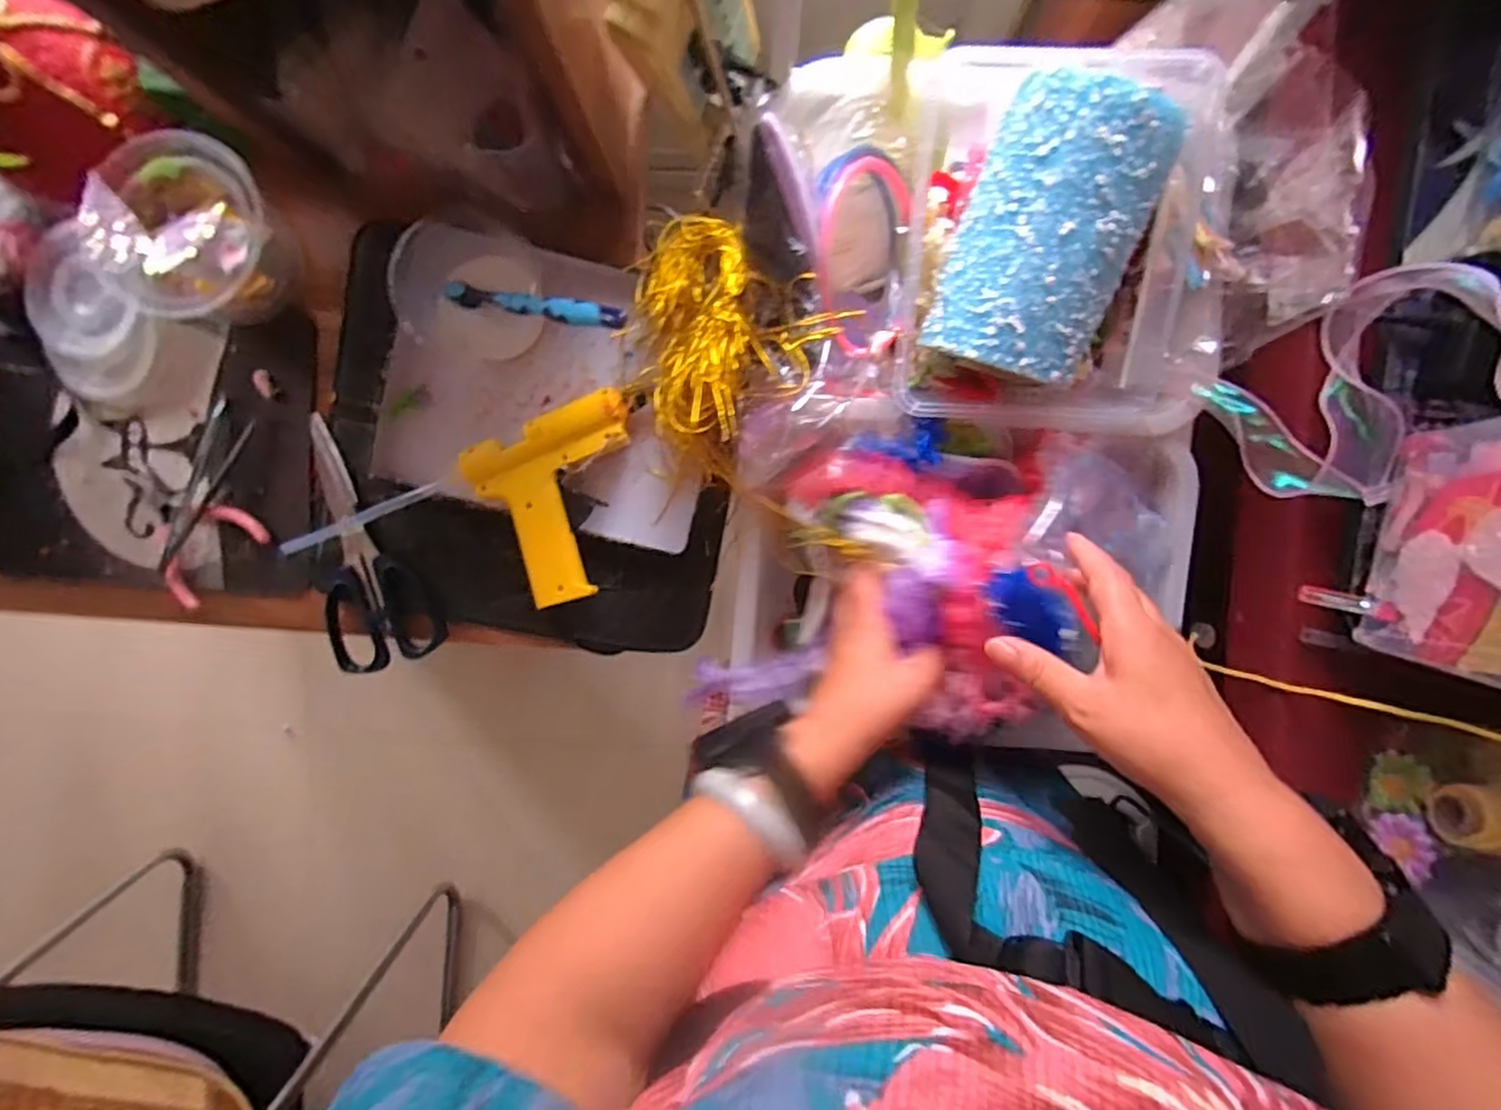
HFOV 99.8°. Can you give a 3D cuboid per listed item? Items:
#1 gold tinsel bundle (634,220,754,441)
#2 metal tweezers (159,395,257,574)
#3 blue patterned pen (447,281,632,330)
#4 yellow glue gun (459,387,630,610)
[{"bbox_3d":[-0.033,-0.143,0.409,0.075,0.050,0.172,-8,66,2],"label":"gold tinsel bundle"},{"bbox_3d":[-0.404,-0.051,0.464,0.030,0.017,0.127,24,94,0],"label":"metal tweezers"},{"bbox_3d":[-0.137,-0.155,0.391,0.169,0.017,0.014,21,95,32],"label":"blue patterned pen"},{"bbox_3d":[-0.120,-0.038,0.440,0.112,0.034,0.120,-24,93,3],"label":"yellow glue gun"}]

